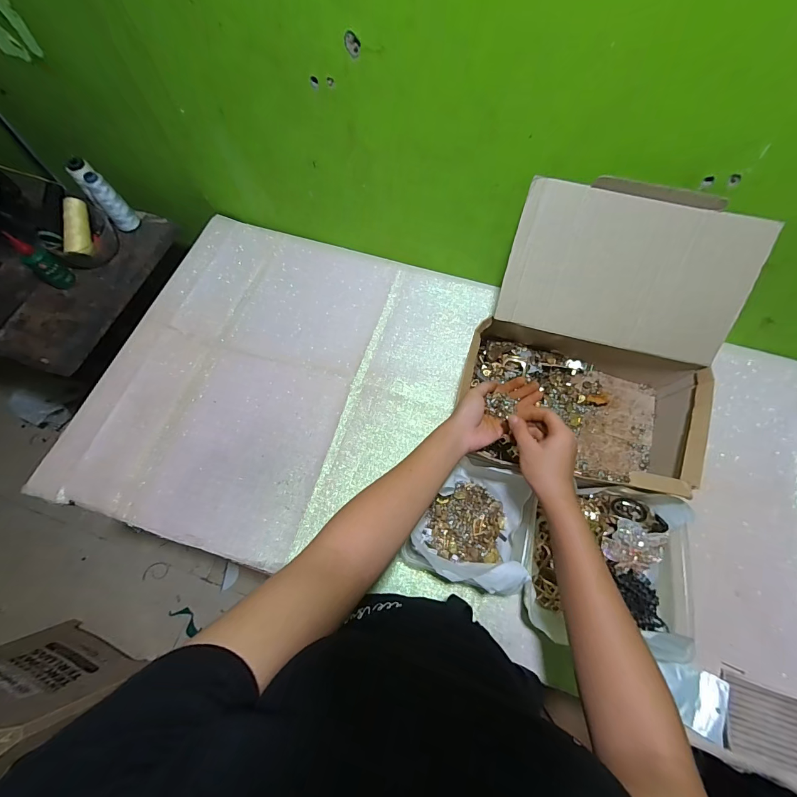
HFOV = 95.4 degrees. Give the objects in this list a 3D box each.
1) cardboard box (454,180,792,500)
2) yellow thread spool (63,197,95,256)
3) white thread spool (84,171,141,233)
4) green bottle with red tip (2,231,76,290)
[{"bbox_3d":[0.279,-0.070,0.517,0.328,0.233,0.329,17,69,8],"label":"cardboard box"},{"bbox_3d":[-0.622,-0.334,0.702,0.033,0.038,0.107,0,94,1],"label":"yellow thread spool"},{"bbox_3d":[-0.574,-0.391,0.733,0.044,0.119,0.039,-37,71,-13],"label":"white thread spool"},{"bbox_3d":[-0.656,-0.248,0.669,0.027,0.118,0.040,33,72,14],"label":"green bottle with red tip"}]

